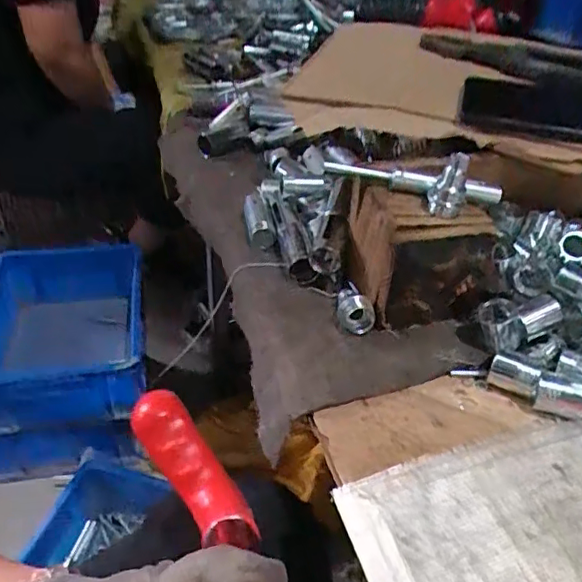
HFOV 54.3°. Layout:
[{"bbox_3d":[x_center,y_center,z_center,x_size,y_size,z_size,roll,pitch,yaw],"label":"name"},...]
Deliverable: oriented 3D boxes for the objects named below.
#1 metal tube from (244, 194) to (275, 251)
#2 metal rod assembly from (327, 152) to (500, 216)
[{"bbox_3d":[-0.033,-0.075,0.575,0.027,0.028,0.070,-2,39,-5],"label":"metal tube"},{"bbox_3d":[0.102,-0.093,0.449,0.131,0.043,0.049,12,40,12],"label":"metal rod assembly"}]

